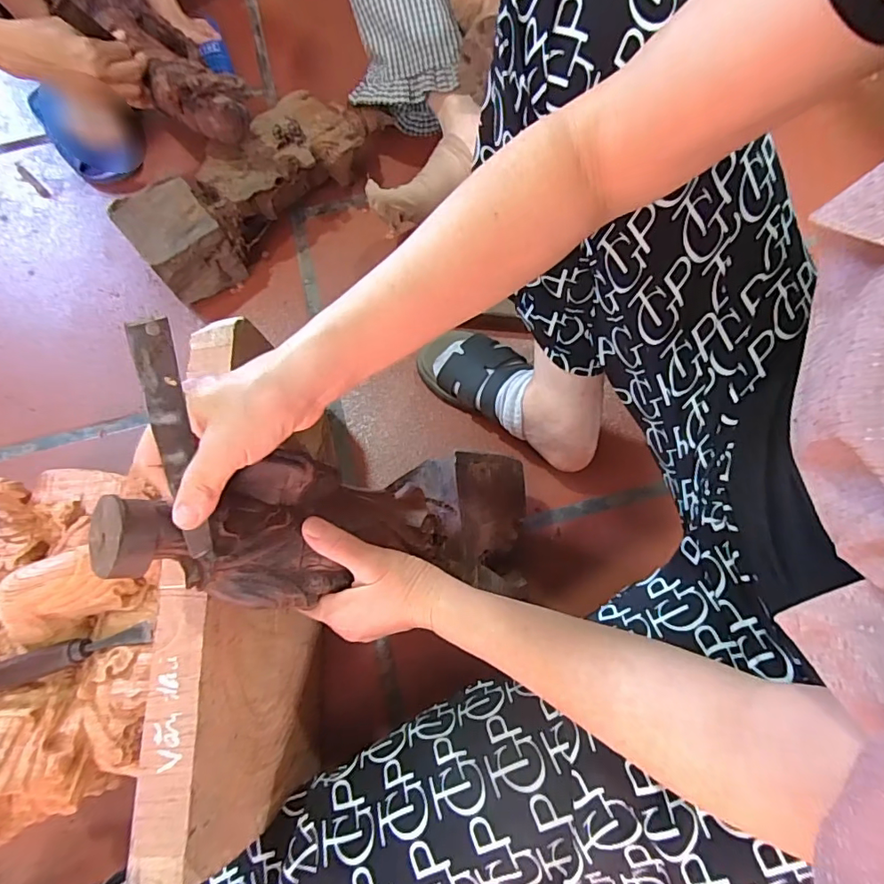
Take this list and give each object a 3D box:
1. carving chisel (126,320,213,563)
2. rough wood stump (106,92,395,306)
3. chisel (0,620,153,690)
[{"bbox_3d":[-0.151,0.002,0.287,0.019,0.005,0.140,-8,113,-17],"label":"carving chisel"},{"bbox_3d":[-0.238,-0.356,0.699,0.382,0.097,0.129,-41,75,-10],"label":"rough wood stump"},{"bbox_3d":[-0.312,0.176,0.418,0.162,0.028,0.021,-16,72,-3],"label":"chisel"}]

